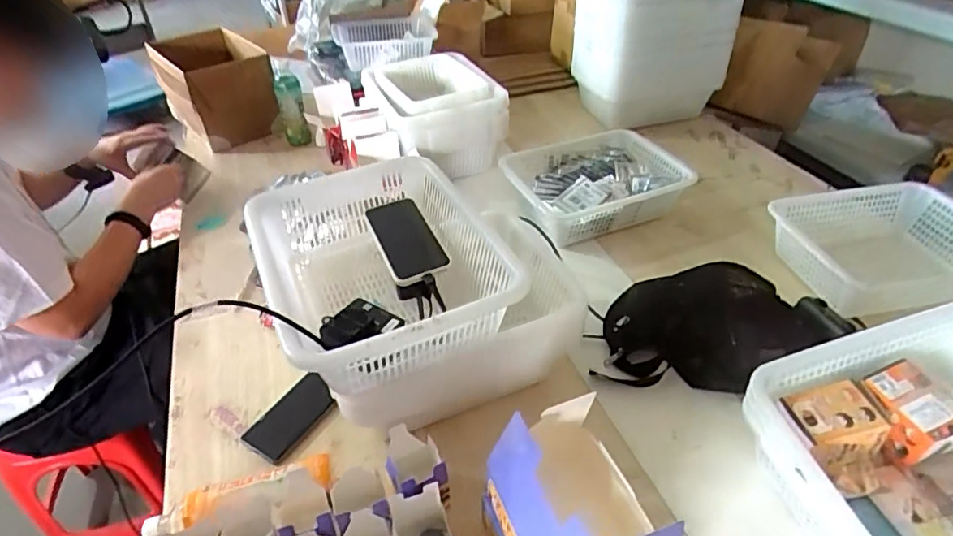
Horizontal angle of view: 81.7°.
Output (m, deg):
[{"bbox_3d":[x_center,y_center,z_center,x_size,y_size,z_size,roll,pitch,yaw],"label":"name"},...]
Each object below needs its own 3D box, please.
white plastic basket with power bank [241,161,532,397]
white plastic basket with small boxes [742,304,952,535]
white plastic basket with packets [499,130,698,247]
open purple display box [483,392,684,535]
[{"bbox_3d":[-0.123,0.002,0.711,0.274,0.123,0.359,-16,42,-17],"label":"white plastic basket with power bank"},{"bbox_3d":[0.523,0.222,0.631,0.351,0.168,0.266,-12,41,-11],"label":"white plastic basket with small boxes"},{"bbox_3d":[0.251,-0.182,1.177,0.365,0.122,0.276,-10,41,-9],"label":"white plastic basket with packets"},{"bbox_3d":[0.098,0.263,0.569,0.135,0.179,0.190,-16,42,-16],"label":"open purple display box"}]

